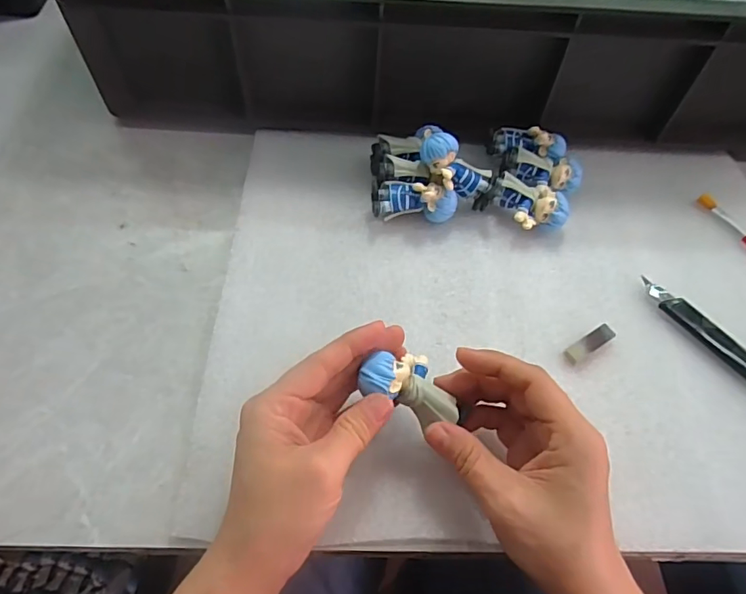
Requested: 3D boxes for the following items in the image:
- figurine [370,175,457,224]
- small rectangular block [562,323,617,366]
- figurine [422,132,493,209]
[{"bbox_3d":[0.029,-0.069,0.378,0.063,0.034,0.023,10,59,3],"label":"figurine"},{"bbox_3d":[0.145,0.030,0.338,0.040,0.008,0.012,-30,65,-19],"label":"small rectangular block"},{"bbox_3d":[0.063,-0.089,0.372,0.068,0.023,0.026,38,53,-21],"label":"figurine"}]

